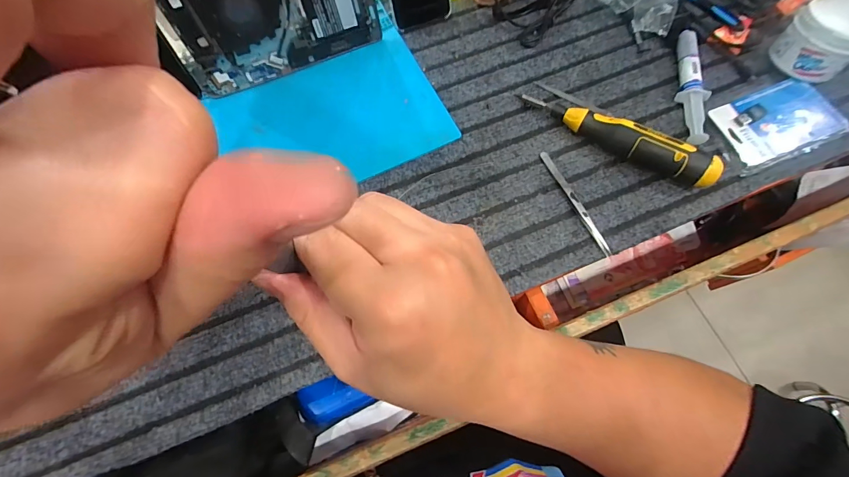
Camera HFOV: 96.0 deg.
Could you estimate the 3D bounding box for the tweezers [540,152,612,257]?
[{"bbox_3d":[0.162,-0.041,0.410,0.011,0.011,0.133,-22,71,-6],"label":"tweezers"}]

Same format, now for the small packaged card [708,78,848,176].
[{"bbox_3d":[0.403,-0.134,0.431,0.134,0.015,0.084,-20,71,-5],"label":"small packaged card"}]

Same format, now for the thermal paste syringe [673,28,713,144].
[{"bbox_3d":[0.315,-0.182,0.452,0.027,0.024,0.158,9,71,6],"label":"thermal paste syringe"}]

